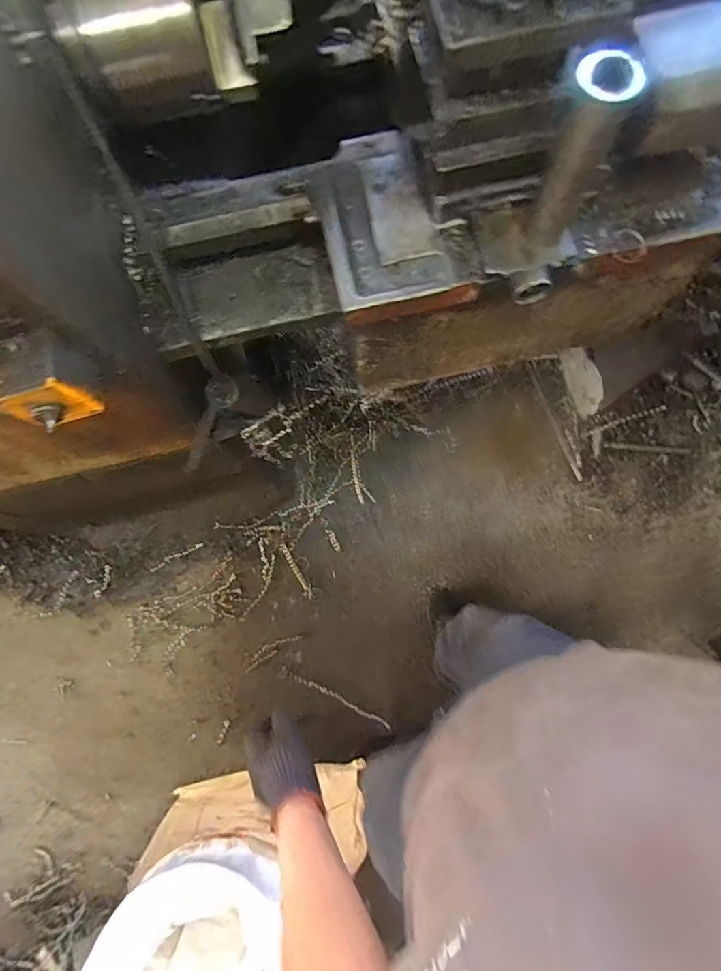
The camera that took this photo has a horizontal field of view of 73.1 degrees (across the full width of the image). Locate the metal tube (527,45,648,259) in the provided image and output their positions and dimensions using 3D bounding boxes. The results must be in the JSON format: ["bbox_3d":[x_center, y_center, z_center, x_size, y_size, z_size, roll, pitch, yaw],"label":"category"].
[{"bbox_3d":[0.198,-0.299,0.449,0.053,0.176,0.055,28,81,8],"label":"metal tube"}]

